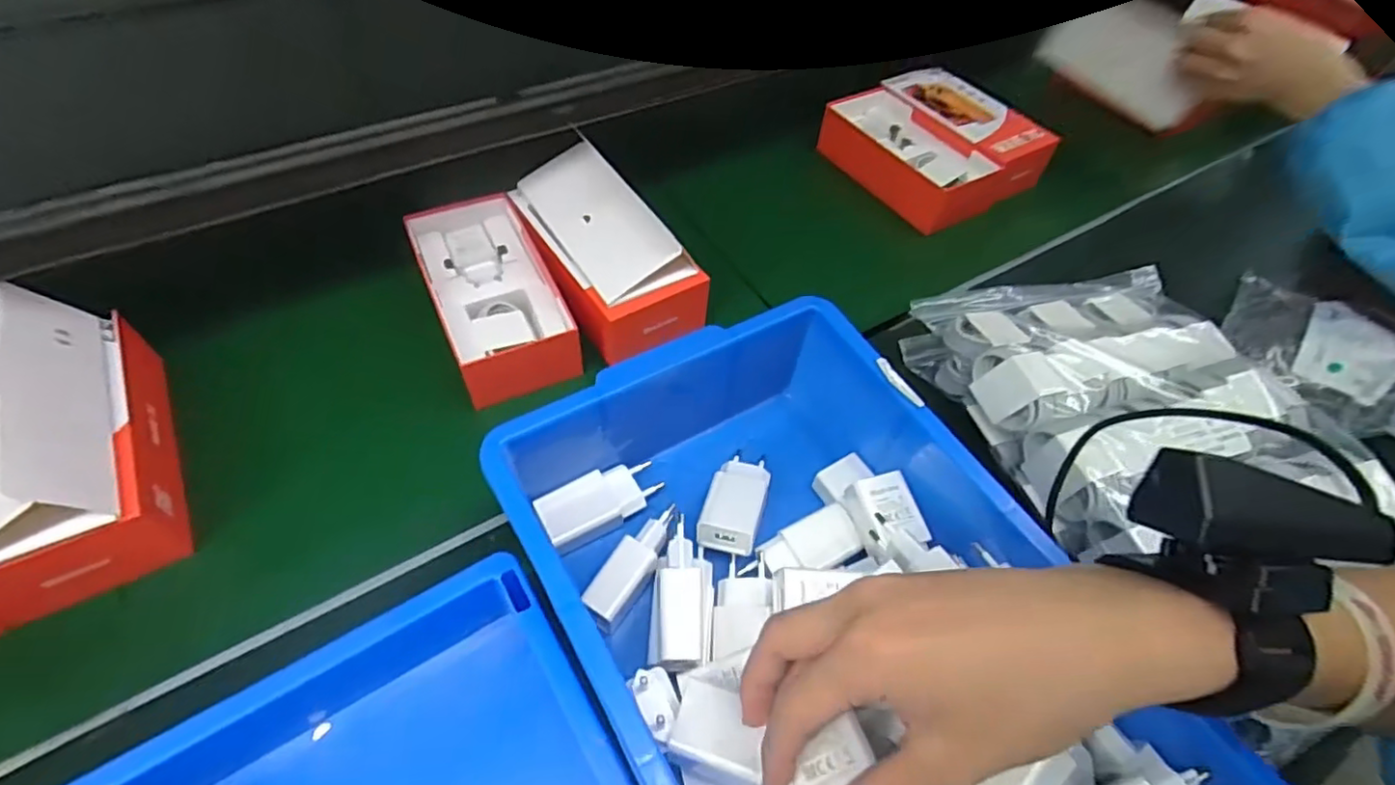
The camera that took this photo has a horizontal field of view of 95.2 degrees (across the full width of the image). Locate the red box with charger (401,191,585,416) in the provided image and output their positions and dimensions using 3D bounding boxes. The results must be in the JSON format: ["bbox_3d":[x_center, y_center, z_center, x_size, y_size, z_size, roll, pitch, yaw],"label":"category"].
[{"bbox_3d":[-0.162,-0.079,0.519,0.096,0.054,0.216,-20,58,-19],"label":"red box with charger"}]

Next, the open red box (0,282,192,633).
[{"bbox_3d":[-0.436,0.042,0.369,0.187,0.101,0.176,-23,59,-21],"label":"open red box"}]

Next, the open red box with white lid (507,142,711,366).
[{"bbox_3d":[-0.072,-0.126,0.519,0.104,0.073,0.188,-21,58,-19],"label":"open red box with white lid"}]

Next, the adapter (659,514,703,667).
[{"bbox_3d":[-0.009,0.110,0.355,0.025,0.029,0.079,1,53,-4],"label":"adapter"}]

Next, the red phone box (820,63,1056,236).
[{"bbox_3d":[0.252,-0.268,0.687,0.180,0.057,0.188,-27,60,-23],"label":"red phone box"}]

